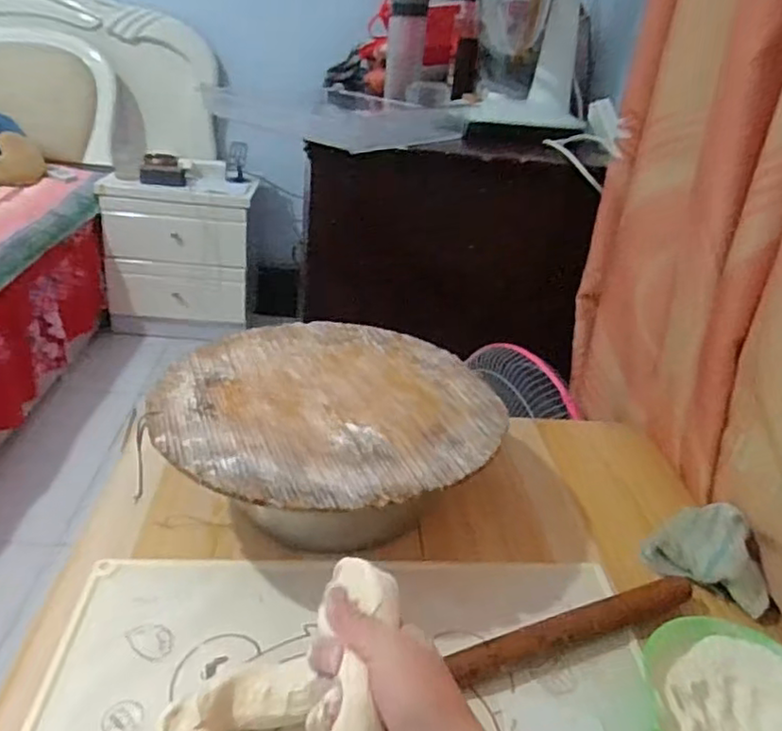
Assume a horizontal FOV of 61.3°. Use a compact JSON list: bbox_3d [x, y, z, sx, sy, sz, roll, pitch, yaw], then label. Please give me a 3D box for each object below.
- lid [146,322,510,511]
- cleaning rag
[{"bbox_3d":[-0.065,0.032,0.705,0.348,0.009,0.354,5,28,-2],"label":"lid"},{"bbox_3d":[0.345,0.192,0.700,0.121,0.059,0.102,25,33,32],"label":"cleaning rag"}]

